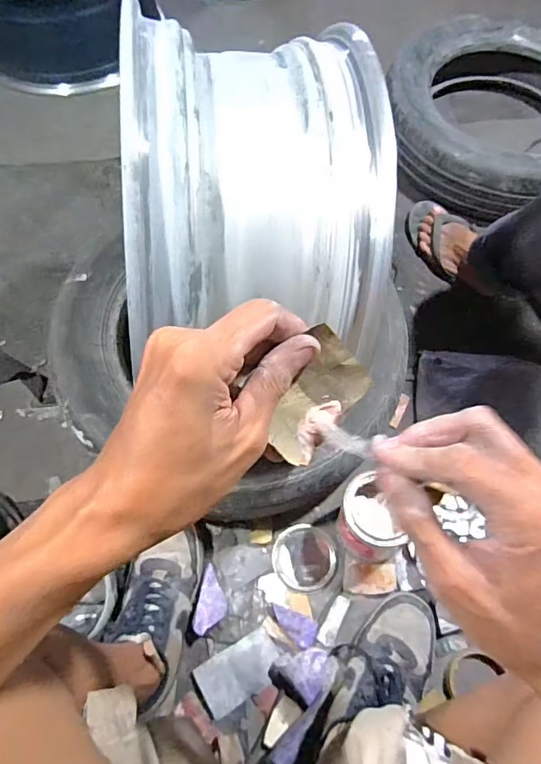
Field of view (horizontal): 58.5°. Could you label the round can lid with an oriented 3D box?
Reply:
[{"bbox_3d":[0.054,0.280,0.769,0.098,0.015,0.098,-1,65,-2],"label":"round can lid"}]

